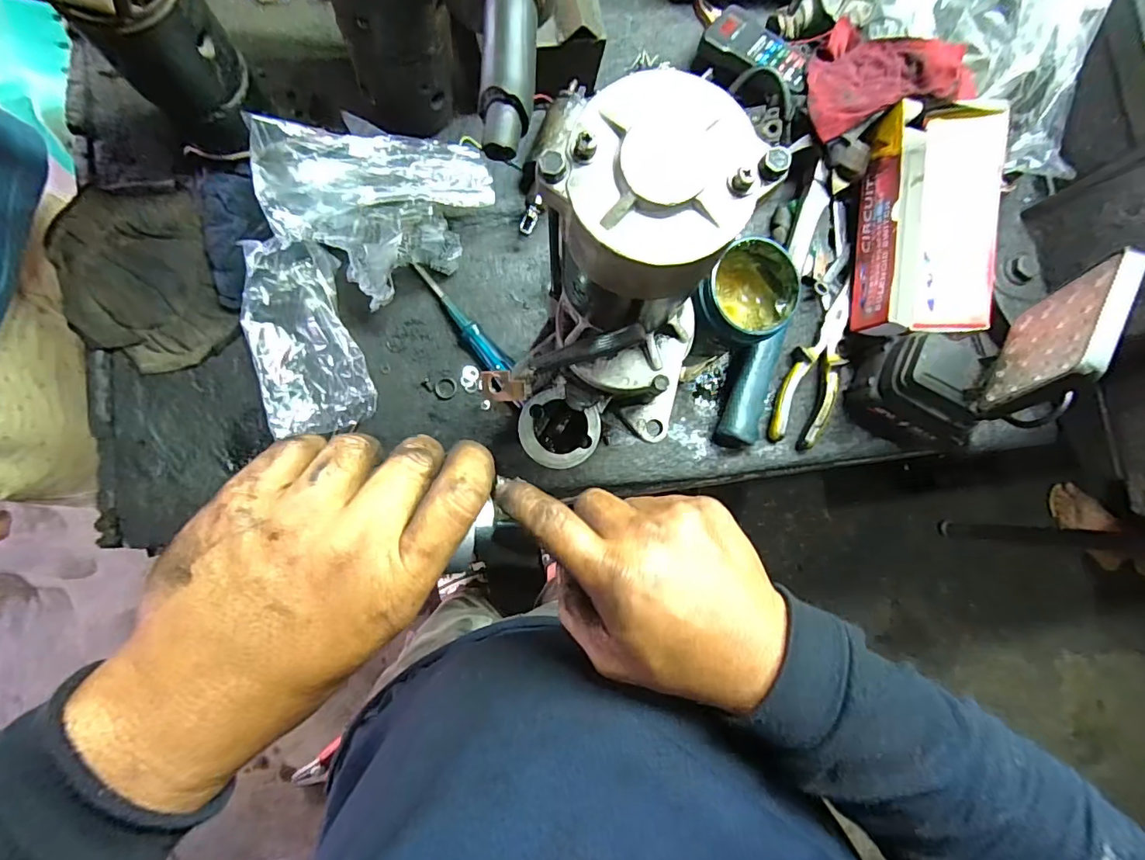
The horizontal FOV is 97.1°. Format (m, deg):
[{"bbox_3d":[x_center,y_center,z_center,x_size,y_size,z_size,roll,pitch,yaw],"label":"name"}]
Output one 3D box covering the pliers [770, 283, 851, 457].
[{"bbox_3d":[0.264,-0.062,0.533,0.063,0.026,0.174,24,81,-5],"label":"pliers"}]

